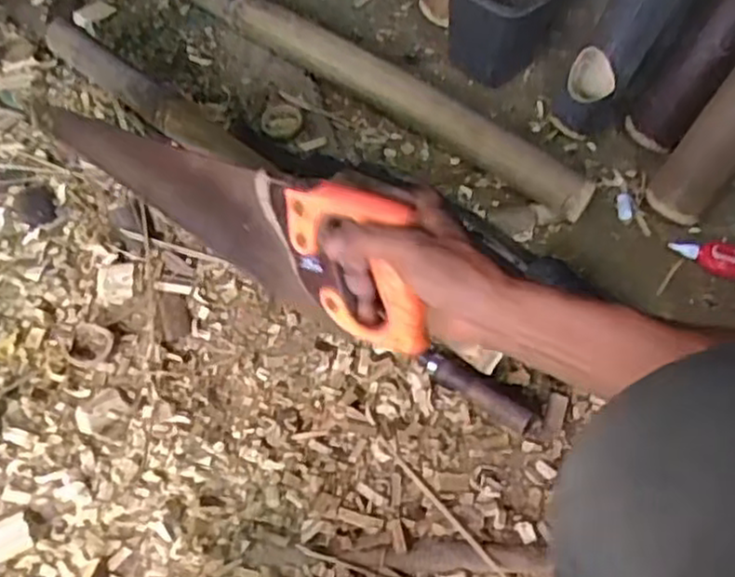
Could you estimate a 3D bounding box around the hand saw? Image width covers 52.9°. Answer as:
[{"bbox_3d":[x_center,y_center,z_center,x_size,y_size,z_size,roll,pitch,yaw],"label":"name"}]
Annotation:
[{"bbox_3d":[-0.135,-0.078,0.621,0.445,0.114,0.041,27,56,31],"label":"hand saw"}]

